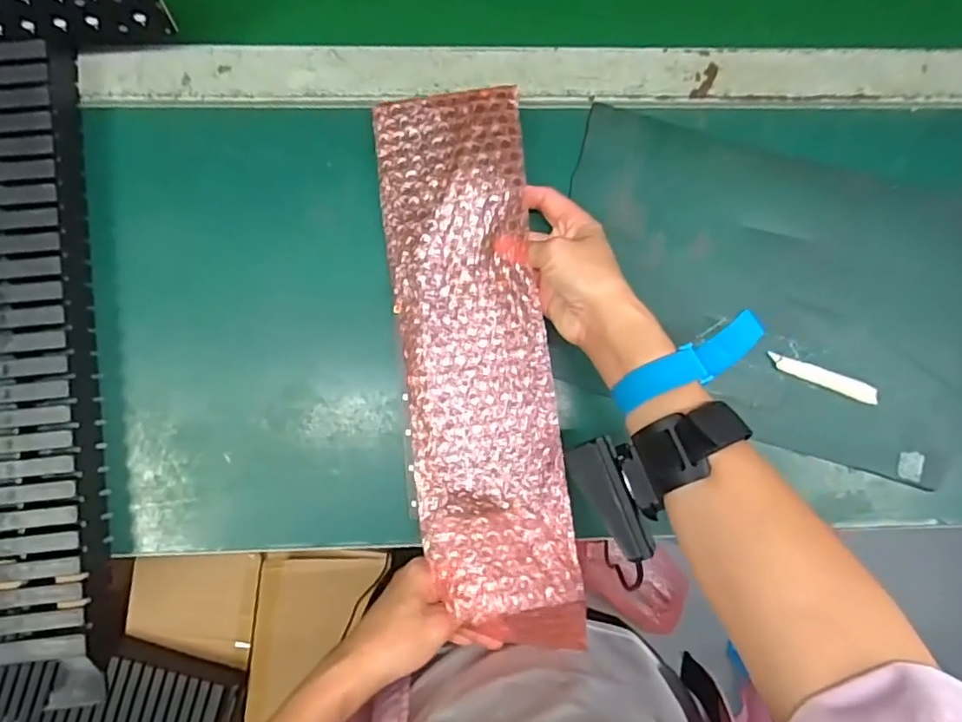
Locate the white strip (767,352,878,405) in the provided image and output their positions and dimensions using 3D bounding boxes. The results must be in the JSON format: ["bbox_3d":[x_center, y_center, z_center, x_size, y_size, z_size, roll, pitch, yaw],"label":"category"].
[{"bbox_3d":[0.240,0.012,0.415,0.079,0.006,0.013,20,85,-1],"label":"white strip"}]

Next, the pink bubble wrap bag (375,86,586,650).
[{"bbox_3d":[-0.003,-0.001,0.386,0.093,0.028,0.350,-9,86,-3],"label":"pink bubble wrap bag"}]

